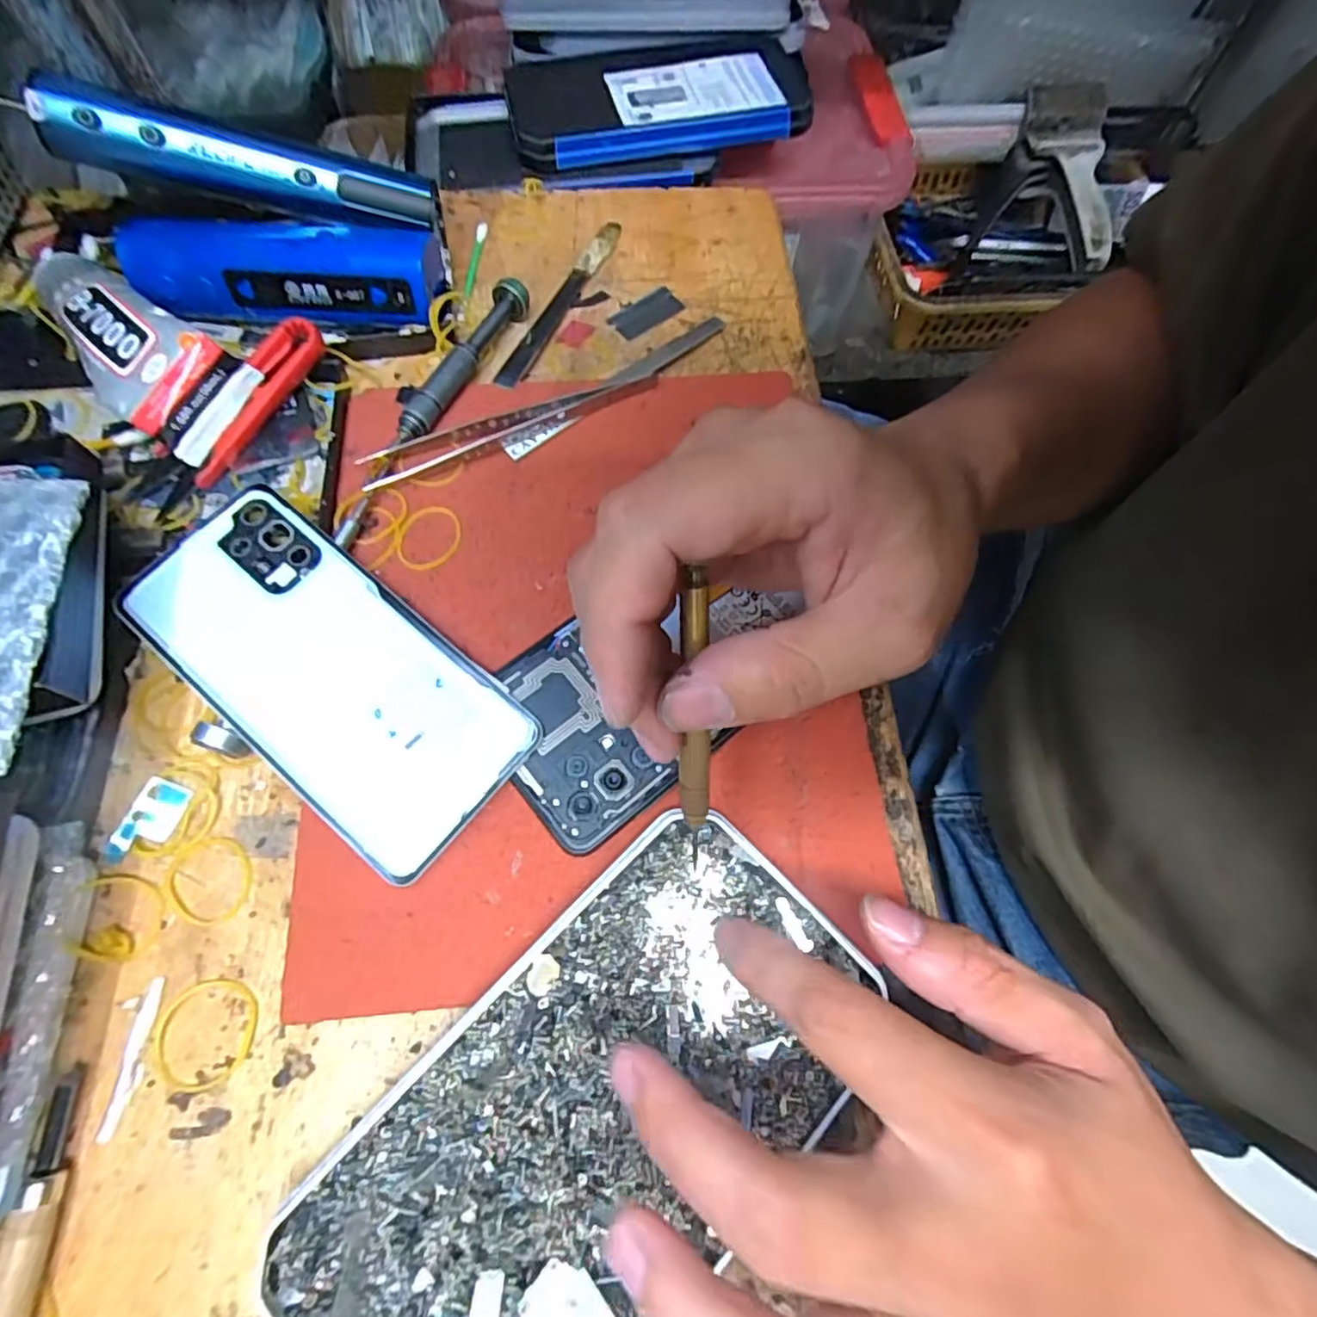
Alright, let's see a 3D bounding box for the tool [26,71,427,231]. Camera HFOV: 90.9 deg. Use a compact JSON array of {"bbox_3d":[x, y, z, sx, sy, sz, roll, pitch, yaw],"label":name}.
[{"bbox_3d":[-0.180,-0.219,0.287,0.150,0.027,0.019,1,67,-19],"label":"tool"}]

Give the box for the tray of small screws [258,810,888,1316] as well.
[{"bbox_3d":[-0.017,0.132,0.185,0.174,0.017,0.097,-40,75,-17],"label":"tray of small screws"}]

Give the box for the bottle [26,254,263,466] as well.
[{"bbox_3d":[-0.210,-0.123,0.264,0.095,0.041,0.050,32,69,10],"label":"bottle"}]

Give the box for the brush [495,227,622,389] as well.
[{"bbox_3d":[-0.048,-0.177,0.323,0.014,0.011,0.120,25,68,7],"label":"brush"}]

